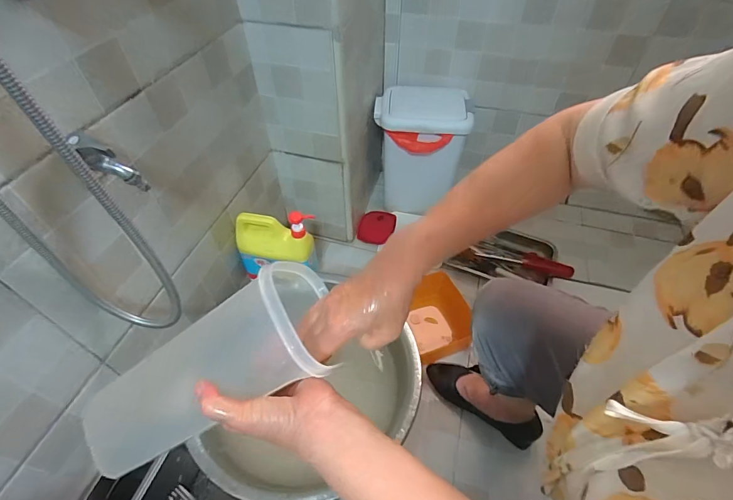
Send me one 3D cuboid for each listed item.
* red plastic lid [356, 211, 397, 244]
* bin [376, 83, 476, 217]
[{"bbox_3d":[0.032,-0.070,1.155,0.108,0.012,0.107,-1,77,3],"label":"red plastic lid"},{"bbox_3d":[0.161,-0.286,1.129,0.256,0.323,0.219,10,50,8],"label":"bin"}]

